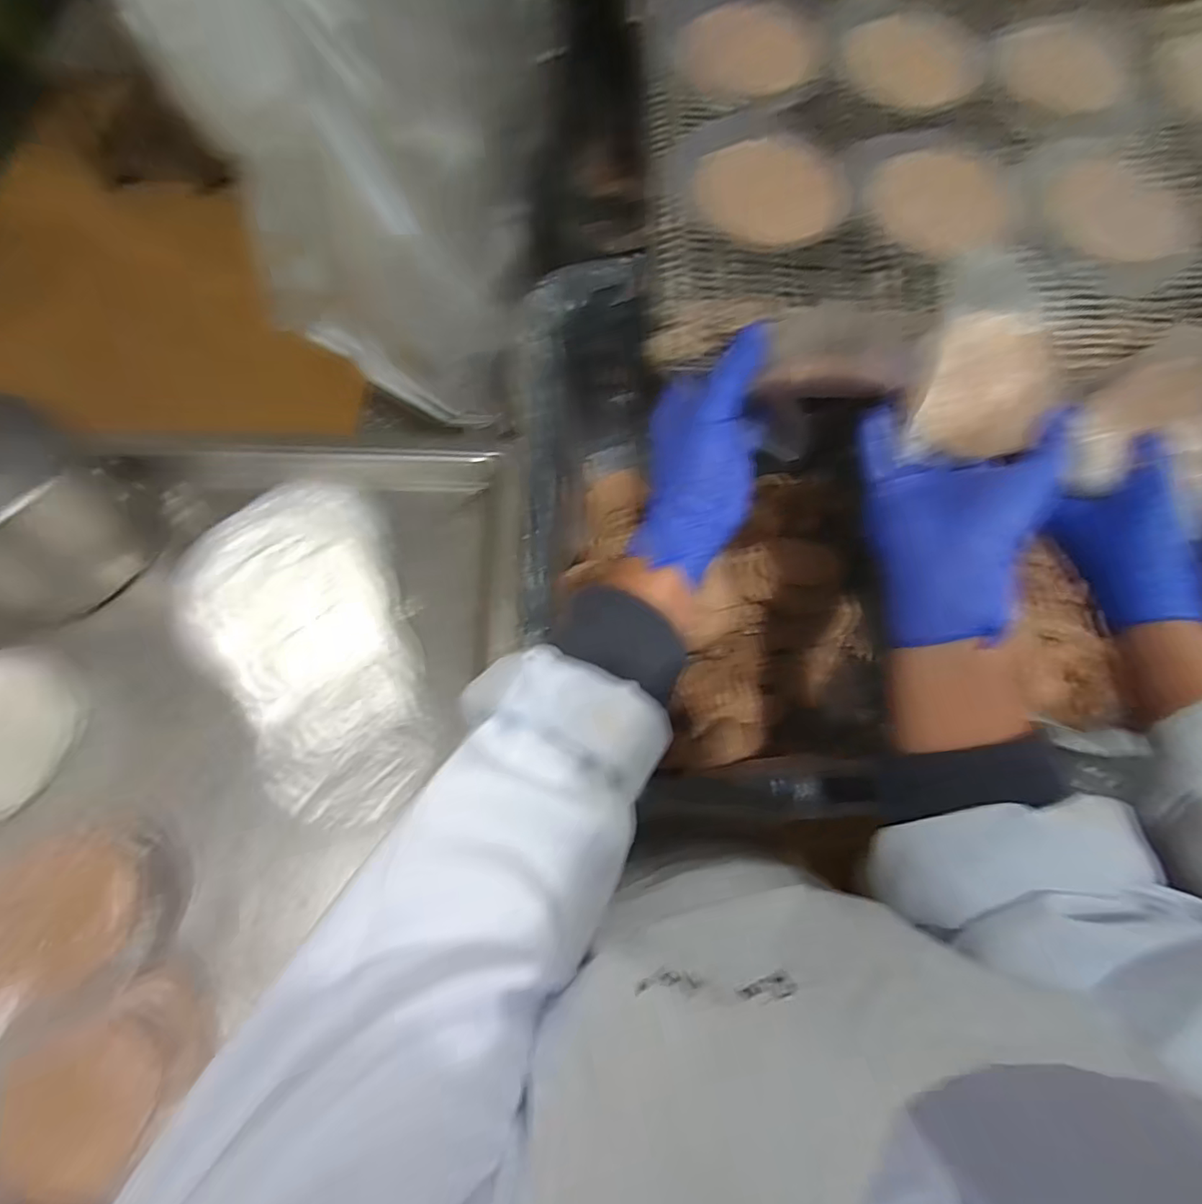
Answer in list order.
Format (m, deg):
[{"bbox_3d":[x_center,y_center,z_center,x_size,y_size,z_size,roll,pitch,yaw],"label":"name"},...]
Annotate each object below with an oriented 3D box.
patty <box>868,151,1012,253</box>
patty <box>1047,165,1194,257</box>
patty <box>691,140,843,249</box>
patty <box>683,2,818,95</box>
[{"bbox_3d":[0.217,-0.256,0.365,0.085,0.011,0.076,37,71,11],"label":"patty"},{"bbox_3d":[0.340,-0.257,0.379,0.078,0.010,0.075,1,68,-3],"label":"patty"},{"bbox_3d":[0.108,-0.263,0.367,0.091,0.008,0.080,32,70,9],"label":"patty"},{"bbox_3d":[0.107,-0.396,0.406,0.090,0.007,0.096,9,68,0],"label":"patty"}]

